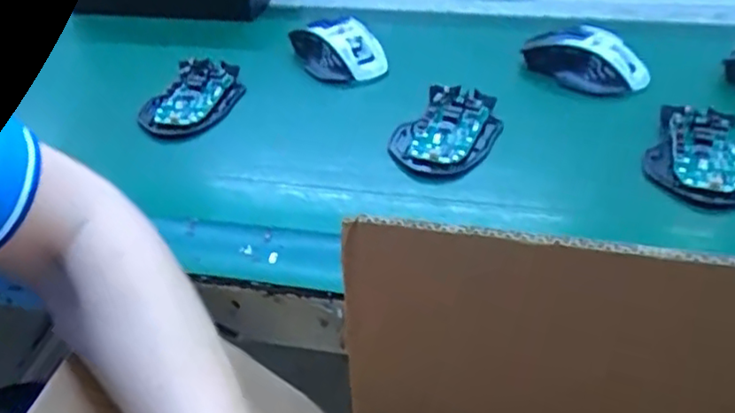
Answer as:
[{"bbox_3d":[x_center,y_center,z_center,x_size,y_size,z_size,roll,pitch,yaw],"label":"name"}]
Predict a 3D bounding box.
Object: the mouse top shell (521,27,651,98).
[{"bbox_3d":[0.201,-0.139,0.598,0.062,0.036,0.120,-29,42,-28],"label":"mouse top shell"}]

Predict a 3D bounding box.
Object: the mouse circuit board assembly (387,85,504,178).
[{"bbox_3d":[0.065,-0.065,0.527,0.076,0.020,0.125,17,42,28],"label":"mouse circuit board assembly"}]

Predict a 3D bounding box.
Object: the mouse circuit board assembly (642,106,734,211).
[{"bbox_3d":[0.245,-0.038,0.468,0.071,0.025,0.103,14,41,25],"label":"mouse circuit board assembly"}]

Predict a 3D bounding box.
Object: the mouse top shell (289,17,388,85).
[{"bbox_3d":[-0.031,-0.161,0.644,0.073,0.036,0.113,-21,39,-19],"label":"mouse top shell"}]

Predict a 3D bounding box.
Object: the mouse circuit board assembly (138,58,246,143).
[{"bbox_3d":[-0.158,-0.099,0.585,0.072,0.030,0.108,5,38,14],"label":"mouse circuit board assembly"}]

